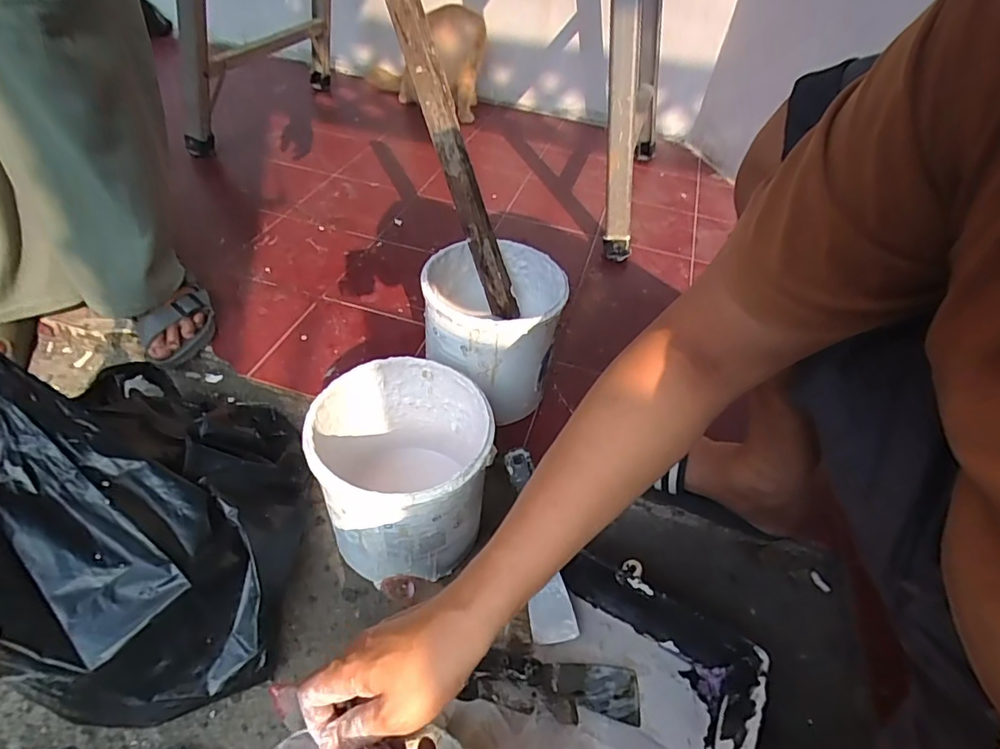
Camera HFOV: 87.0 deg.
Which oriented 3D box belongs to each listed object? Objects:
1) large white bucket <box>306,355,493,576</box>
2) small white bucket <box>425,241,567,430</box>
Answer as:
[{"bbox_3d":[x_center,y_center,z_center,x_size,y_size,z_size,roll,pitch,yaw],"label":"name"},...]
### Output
[{"bbox_3d":[-0.106,0.119,0.593,0.173,0.210,0.180,3,45,-3],"label":"large white bucket"},{"bbox_3d":[-0.011,-0.056,0.706,0.171,0.178,0.169,3,45,-3],"label":"small white bucket"}]

